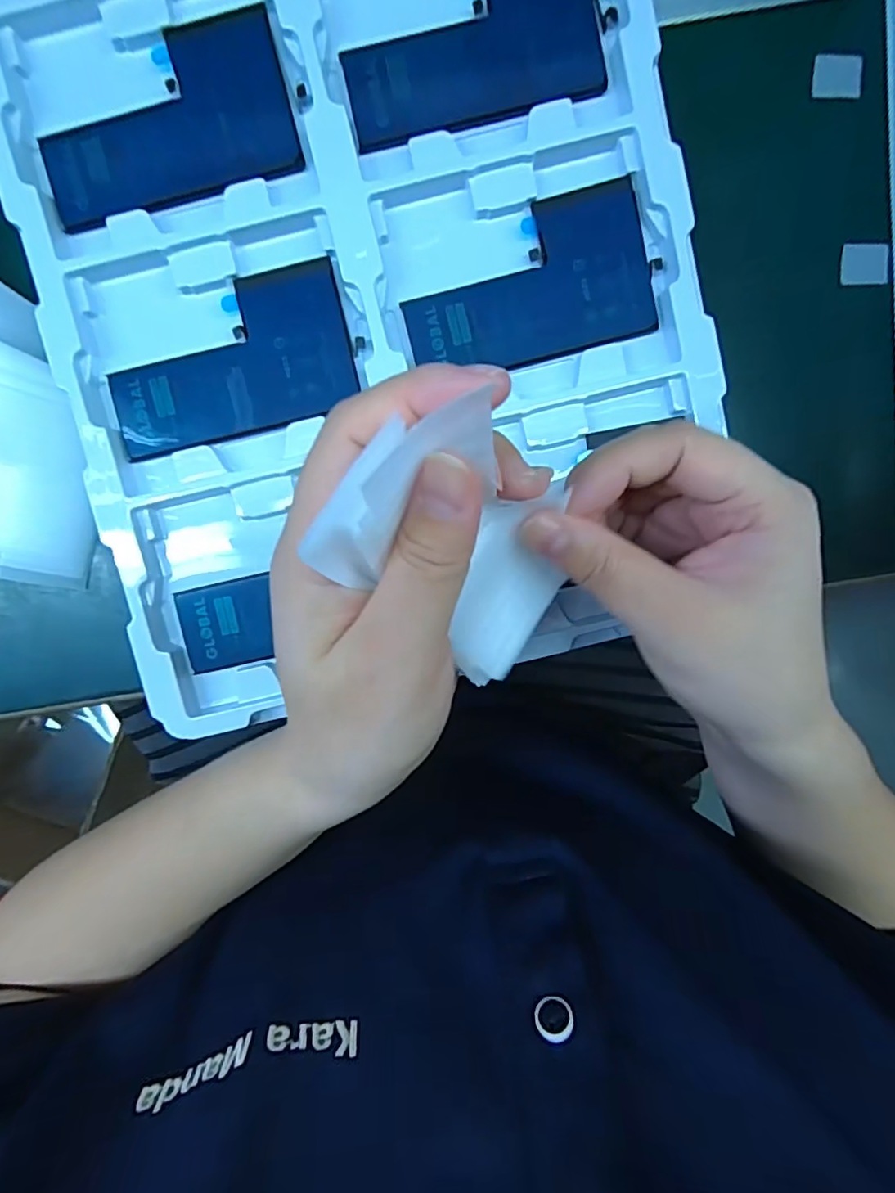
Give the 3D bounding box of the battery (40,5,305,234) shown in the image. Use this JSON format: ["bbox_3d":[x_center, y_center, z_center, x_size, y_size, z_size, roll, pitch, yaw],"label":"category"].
[{"bbox_3d":[-0.121,-0.204,0.236,0.107,0.004,0.065,-14,93,1],"label":"battery"}]

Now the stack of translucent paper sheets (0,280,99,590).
[{"bbox_3d":[-0.230,-0.081,0.273,0.087,0.020,0.157,-6,108,1],"label":"stack of translucent paper sheets"}]

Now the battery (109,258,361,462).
[{"bbox_3d":[-0.097,-0.105,0.244,0.107,0.004,0.065,-12,93,1],"label":"battery"}]

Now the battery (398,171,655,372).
[{"bbox_3d":[0.035,-0.136,0.242,0.108,0.004,0.065,-14,93,1],"label":"battery"}]

